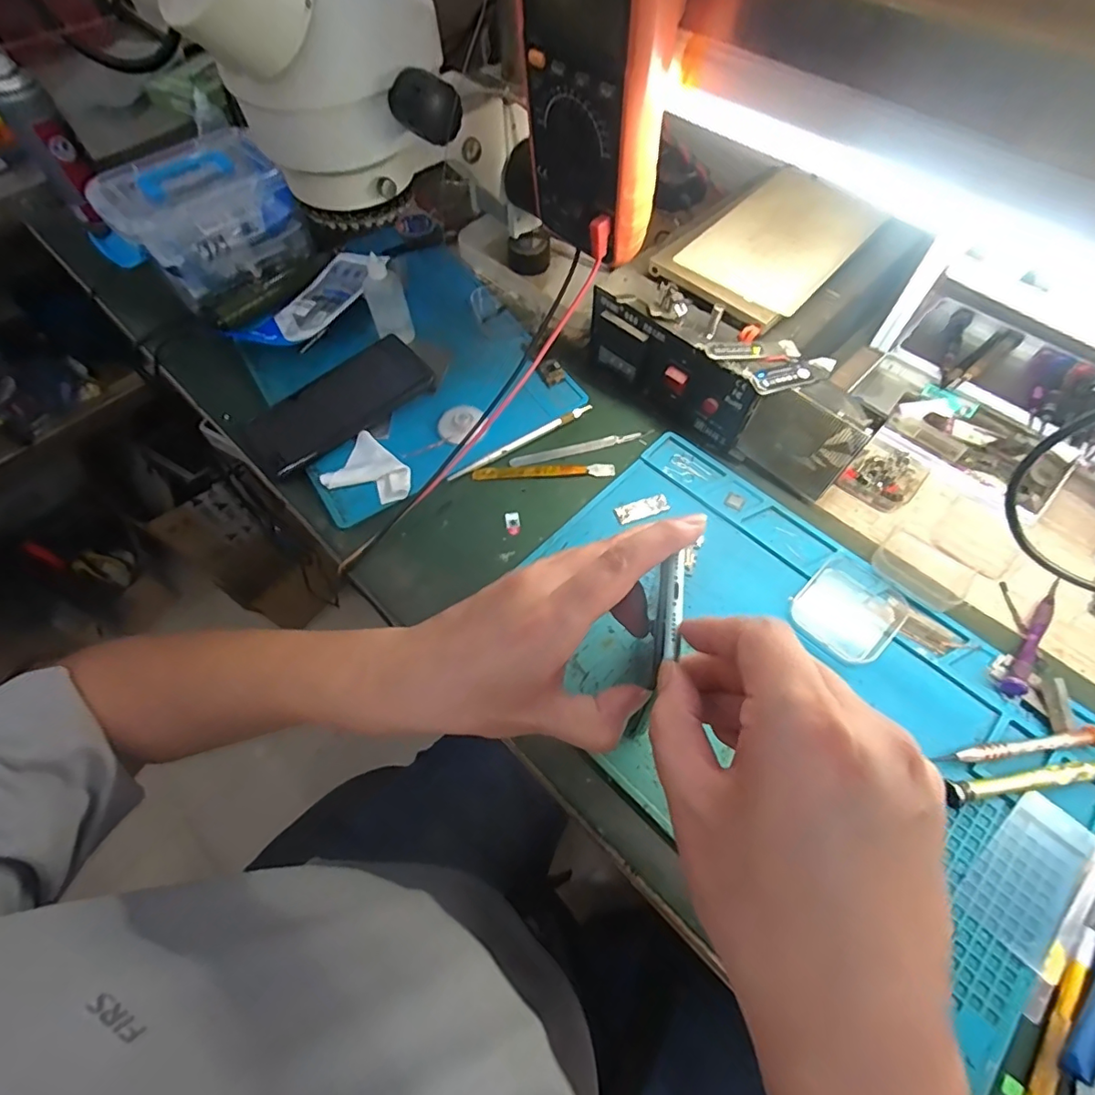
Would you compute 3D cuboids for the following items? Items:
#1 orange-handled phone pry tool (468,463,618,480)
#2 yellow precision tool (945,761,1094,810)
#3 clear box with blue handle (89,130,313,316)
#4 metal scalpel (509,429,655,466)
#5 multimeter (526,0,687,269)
[{"bbox_3d":[-0.003,-0.066,0.453,0.121,0.004,0.013,-3,61,0],"label":"orange-handled phone pry tool"},{"bbox_3d":[0.293,0.143,0.323,0.104,0.016,0.013,-10,61,-4],"label":"yellow precision tool"},{"bbox_3d":[-0.353,-0.339,0.547,0.161,0.088,0.133,-38,67,-18],"label":"clear box with blue handle"},{"bbox_3d":[0.030,-0.089,0.466,0.128,0.004,0.010,-13,62,-5],"label":"metal scalpel"},{"bbox_3d":[0.028,-0.264,0.304,0.049,0.170,0.087,-39,67,-18],"label":"multimeter"}]

